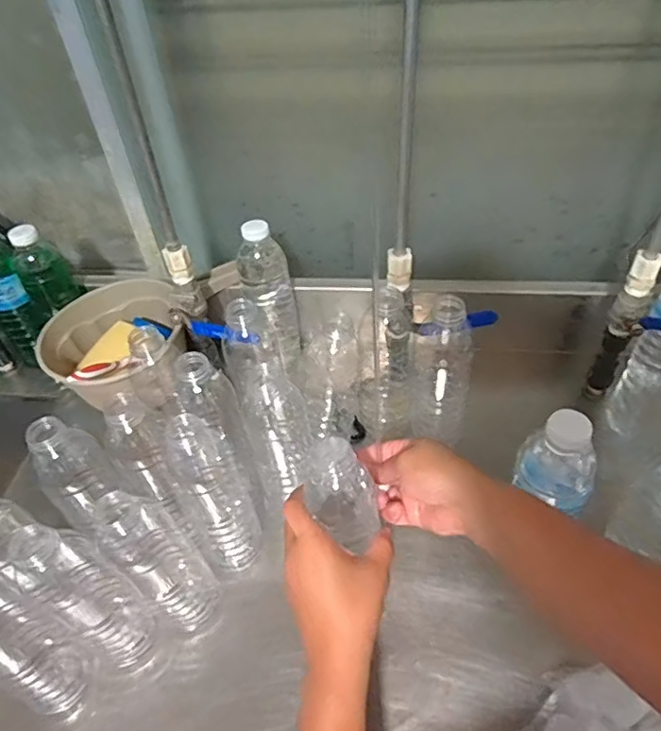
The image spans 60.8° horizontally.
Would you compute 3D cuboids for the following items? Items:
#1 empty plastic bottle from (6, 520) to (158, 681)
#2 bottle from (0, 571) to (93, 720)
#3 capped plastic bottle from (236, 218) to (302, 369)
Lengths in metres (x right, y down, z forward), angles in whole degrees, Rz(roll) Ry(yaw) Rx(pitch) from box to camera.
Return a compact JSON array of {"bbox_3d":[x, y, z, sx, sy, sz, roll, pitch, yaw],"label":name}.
[{"bbox_3d":[-0.203,0.195,0.474,0.055,0.207,0.059,30,55,30],"label":"empty plastic bottle"},{"bbox_3d":[-0.258,0.219,0.455,0.061,0.203,0.059,21,51,24],"label":"bottle"},{"bbox_3d":[-0.078,-0.088,0.703,0.065,0.180,0.053,-4,45,1],"label":"capped plastic bottle"}]

